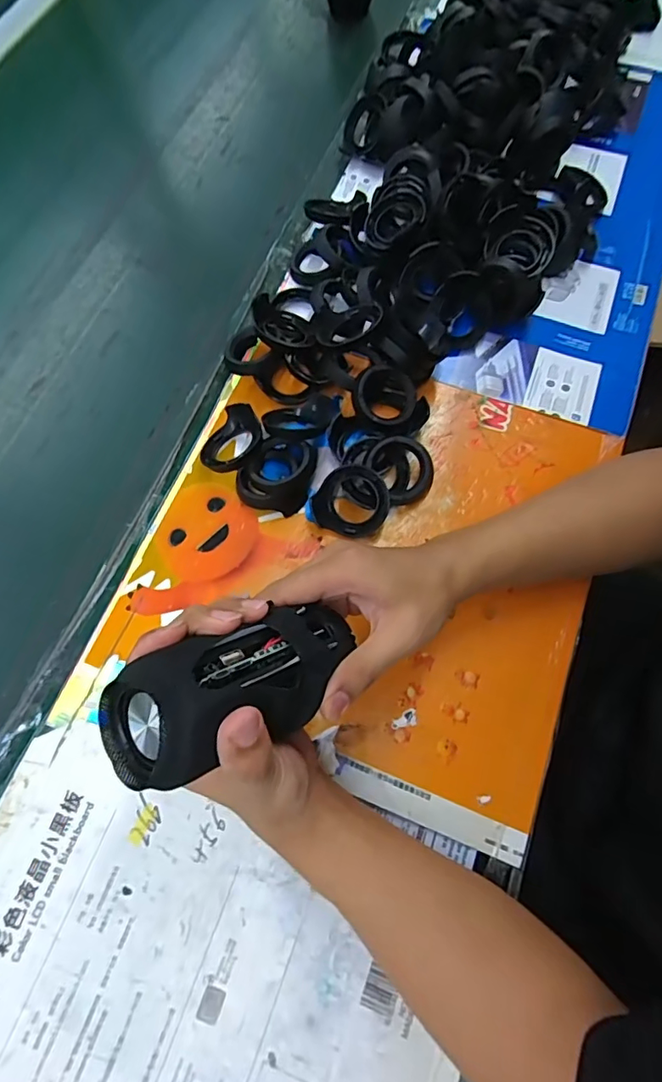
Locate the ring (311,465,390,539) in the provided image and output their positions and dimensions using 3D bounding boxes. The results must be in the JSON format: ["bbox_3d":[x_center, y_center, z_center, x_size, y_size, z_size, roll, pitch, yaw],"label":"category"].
[{"bbox_3d":[0.017,-0.034,0.444,0.064,0.019,0.059,14,106,9],"label":"ring"}]

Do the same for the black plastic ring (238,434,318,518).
[{"bbox_3d":[-0.046,-0.058,0.455,0.058,0.032,0.067,26,73,9],"label":"black plastic ring"}]

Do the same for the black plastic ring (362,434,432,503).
[{"bbox_3d":[0.062,-0.061,0.458,0.060,0.018,0.060,-1,94,-14],"label":"black plastic ring"}]

